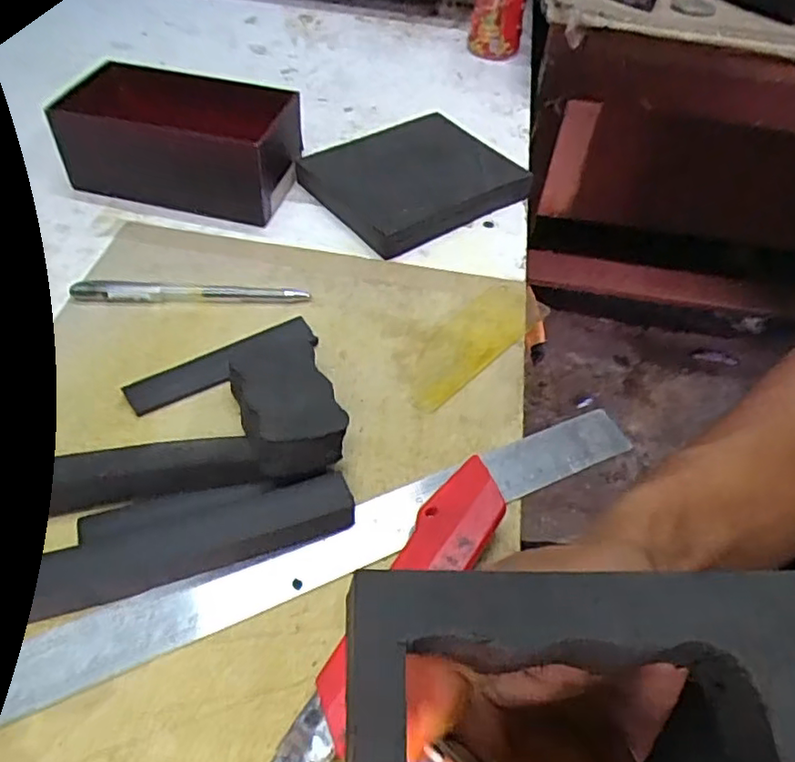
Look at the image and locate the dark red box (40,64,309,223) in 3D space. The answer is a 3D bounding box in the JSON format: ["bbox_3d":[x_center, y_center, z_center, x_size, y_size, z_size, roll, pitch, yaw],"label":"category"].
[{"bbox_3d":[-0.157,-0.184,0.480,0.155,0.061,0.099,12,48,6],"label":"dark red box"}]

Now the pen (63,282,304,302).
[{"bbox_3d":[-0.129,-0.056,0.400,0.141,0.009,0.015,-1,48,-5],"label":"pen"}]

